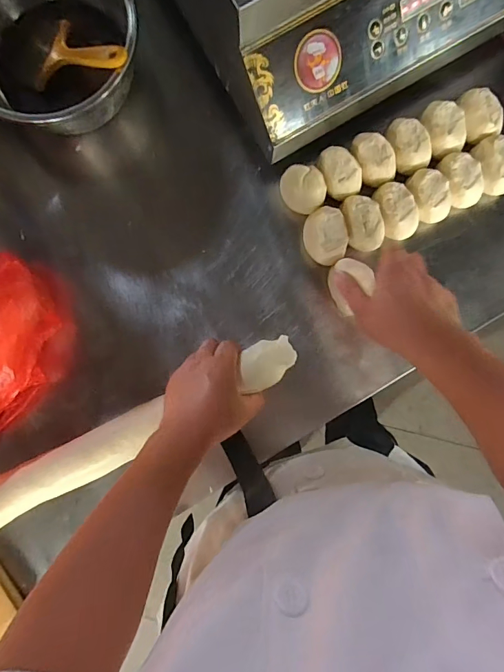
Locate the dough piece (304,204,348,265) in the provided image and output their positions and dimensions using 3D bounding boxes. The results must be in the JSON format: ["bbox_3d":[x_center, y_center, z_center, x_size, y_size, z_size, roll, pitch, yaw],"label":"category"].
[{"bbox_3d":[0.095,-0.127,0.512,0.053,0.044,0.072,-13,91,-1],"label":"dough piece"}]

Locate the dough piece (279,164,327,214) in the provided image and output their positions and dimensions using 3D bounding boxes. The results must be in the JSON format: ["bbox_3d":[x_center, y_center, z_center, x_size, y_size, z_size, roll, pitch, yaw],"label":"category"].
[{"bbox_3d":[0.064,-0.185,0.510,0.053,0.050,0.056,-17,91,-1],"label":"dough piece"}]

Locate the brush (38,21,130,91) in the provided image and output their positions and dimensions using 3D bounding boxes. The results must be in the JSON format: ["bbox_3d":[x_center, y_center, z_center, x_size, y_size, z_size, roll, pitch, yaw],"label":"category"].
[{"bbox_3d":[-0.196,-0.324,0.458,0.145,0.016,0.078,24,90,31],"label":"brush"}]

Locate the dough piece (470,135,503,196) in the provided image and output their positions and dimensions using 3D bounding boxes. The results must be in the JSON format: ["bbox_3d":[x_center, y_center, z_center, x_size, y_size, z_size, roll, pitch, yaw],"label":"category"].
[{"bbox_3d":[0.313,-0.218,0.517,0.053,0.048,0.073,-24,91,-1],"label":"dough piece"}]

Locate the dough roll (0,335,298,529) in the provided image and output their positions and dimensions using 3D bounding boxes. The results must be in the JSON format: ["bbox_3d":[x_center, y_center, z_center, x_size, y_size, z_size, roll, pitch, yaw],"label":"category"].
[{"bbox_3d":[-0.188,0.141,0.475,0.525,0.057,0.055,-28,92,2],"label":"dough roll"}]

